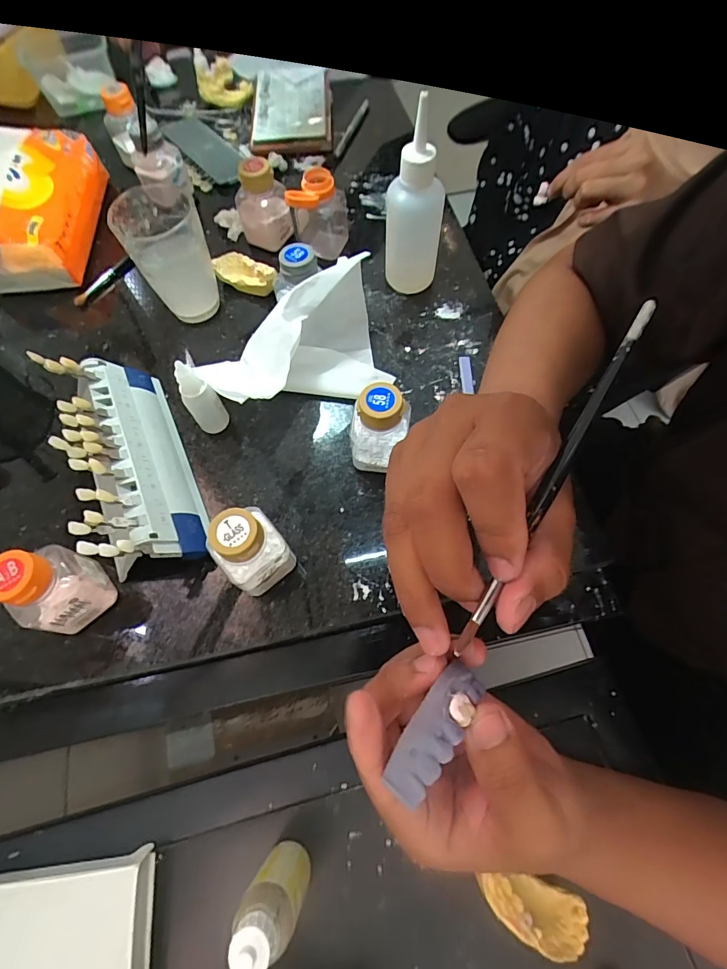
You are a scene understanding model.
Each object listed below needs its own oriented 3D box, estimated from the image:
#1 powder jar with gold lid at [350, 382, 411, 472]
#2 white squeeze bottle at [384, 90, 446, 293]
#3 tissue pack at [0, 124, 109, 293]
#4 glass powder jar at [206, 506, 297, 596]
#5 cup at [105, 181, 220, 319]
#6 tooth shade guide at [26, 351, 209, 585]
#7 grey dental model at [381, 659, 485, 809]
[{"bbox_3d":[0.011,-0.037,0.311,0.038,0.072,0.032,6,66,4],"label":"powder jar with gold lid"},{"bbox_3d":[0.043,-0.222,0.361,0.047,0.142,0.040,8,66,5],"label":"white squeeze bottle"},{"bbox_3d":[-0.344,-0.288,0.427,0.136,0.068,0.176,-3,65,0],"label":"tissue pack"},{"bbox_3d":[-0.071,0.043,0.279,0.039,0.070,0.036,-40,71,-15],"label":"glass powder jar"},{"bbox_3d":[-0.165,-0.194,0.377,0.063,0.093,0.065,-1,65,1],"label":"cup"},{"bbox_3d":[-0.176,-0.020,0.314,0.037,0.090,0.170,-39,66,26],"label":"tooth shade guide"},{"bbox_3d":[0.027,0.088,0.158,0.017,0.008,0.048,33,62,13],"label":"grey dental model"}]

